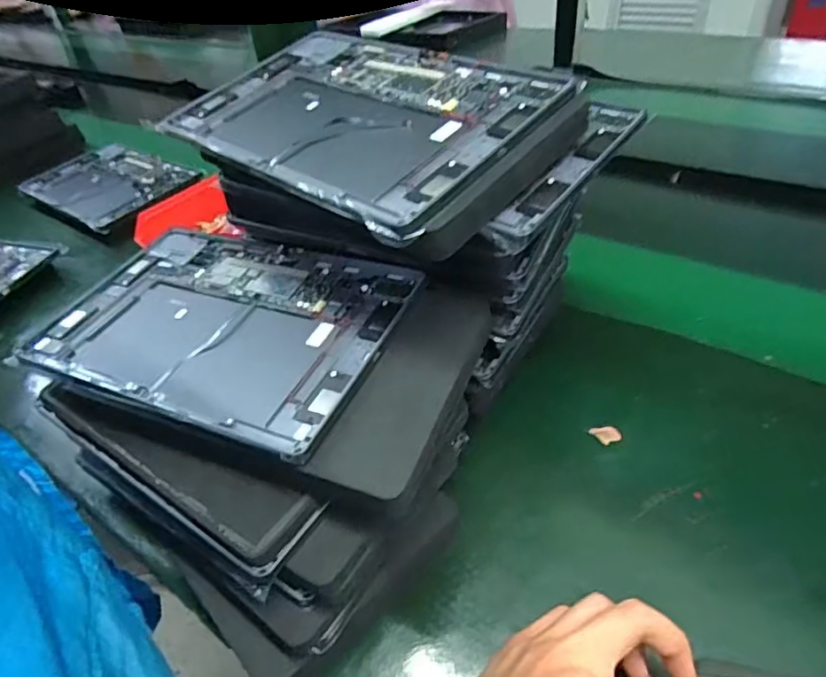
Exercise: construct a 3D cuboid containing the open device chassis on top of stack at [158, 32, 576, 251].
[{"bbox_3d":[-0.042,-0.157,0.382,0.262,0.008,0.178,29,62,31],"label":"open device chassis on top of stack"}]

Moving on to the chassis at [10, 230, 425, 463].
[{"bbox_3d":[-0.137,-0.015,0.397,0.253,0.014,0.167,13,44,22],"label":"chassis"}]

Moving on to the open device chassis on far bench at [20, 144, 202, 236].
[{"bbox_3d":[-0.440,-0.223,0.802,0.242,0.021,0.165,22,48,29],"label":"open device chassis on far bench"}]

